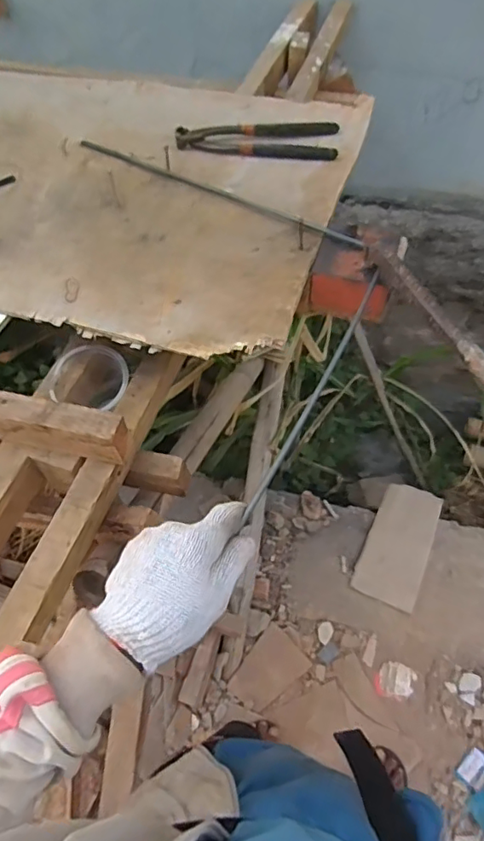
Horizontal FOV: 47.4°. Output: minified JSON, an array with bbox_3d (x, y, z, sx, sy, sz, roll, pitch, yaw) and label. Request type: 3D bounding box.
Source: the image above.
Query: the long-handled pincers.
[{"bbox_3d":[0.021,-0.404,0.788,0.226,0.024,0.072,5,59,6],"label":"long-handled pincers"}]

